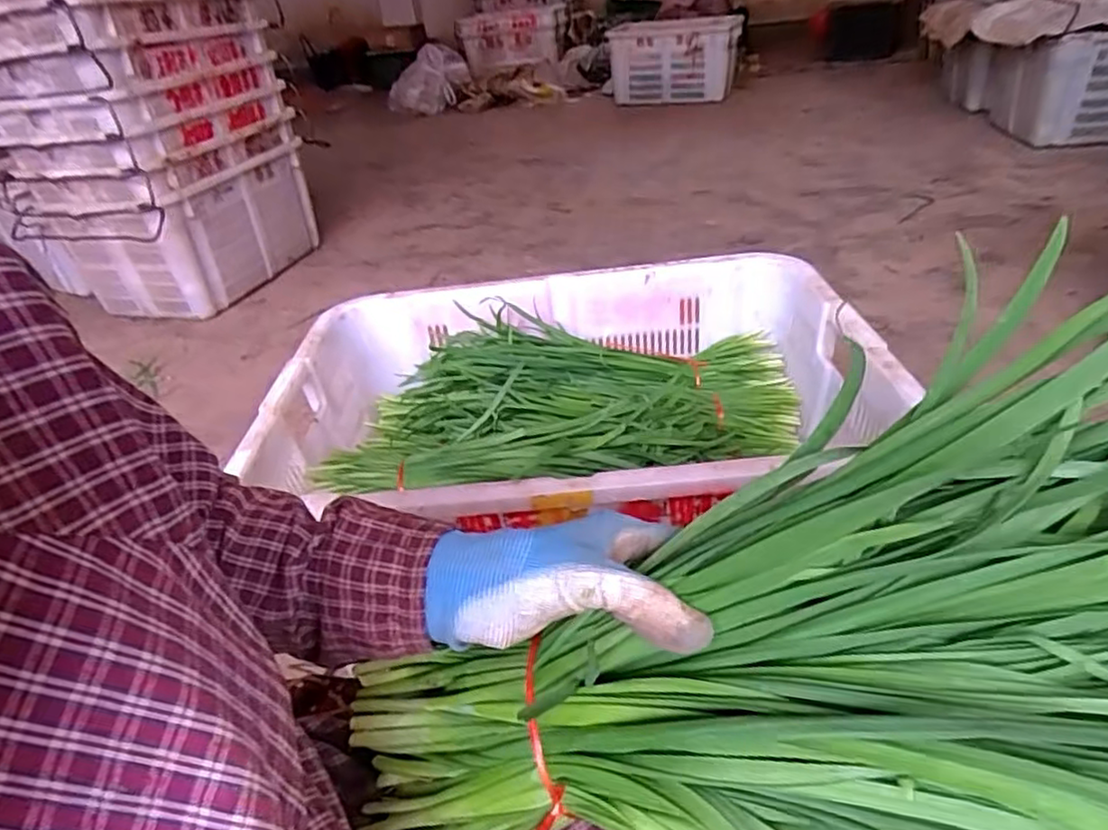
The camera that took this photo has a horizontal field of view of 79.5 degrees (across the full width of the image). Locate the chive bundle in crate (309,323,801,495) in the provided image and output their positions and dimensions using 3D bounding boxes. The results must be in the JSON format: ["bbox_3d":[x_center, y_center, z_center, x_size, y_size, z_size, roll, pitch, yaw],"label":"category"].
[{"bbox_3d":[0.040,-0.015,0.856,0.564,0.100,0.287,-6,34,1],"label":"chive bundle in crate"}]

